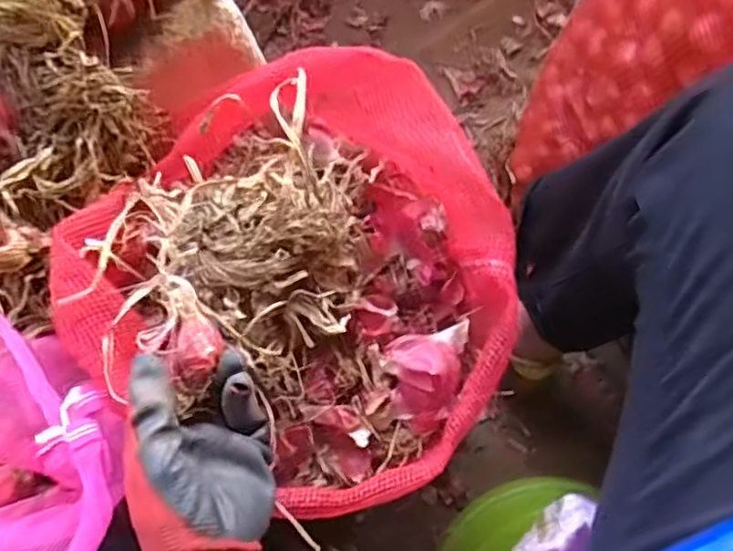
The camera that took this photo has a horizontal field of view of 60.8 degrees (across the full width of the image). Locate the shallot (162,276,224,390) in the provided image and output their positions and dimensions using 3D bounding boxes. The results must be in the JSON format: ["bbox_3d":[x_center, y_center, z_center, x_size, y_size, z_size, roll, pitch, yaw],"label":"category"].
[{"bbox_3d":[-0.106,0.033,0.379,0.027,0.025,0.066,-12,82,-2],"label":"shallot"}]

